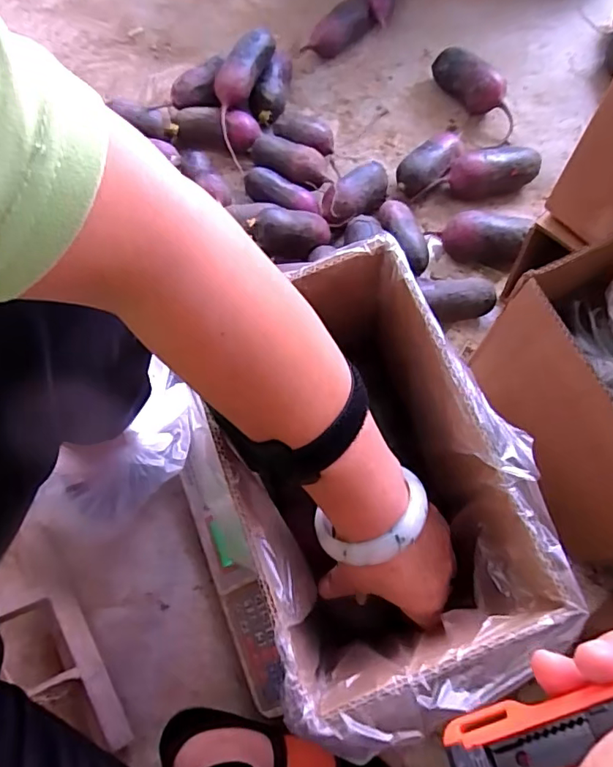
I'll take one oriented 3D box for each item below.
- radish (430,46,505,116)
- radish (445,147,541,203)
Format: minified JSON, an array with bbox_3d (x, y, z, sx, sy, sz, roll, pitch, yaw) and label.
[{"bbox_3d":[0.258,-0.485,0.836,0.056,0.057,0.134,-41,73,-13],"label":"radish"},{"bbox_3d":[0.278,-0.317,0.782,0.137,0.051,0.062,-15,69,-3],"label":"radish"}]

